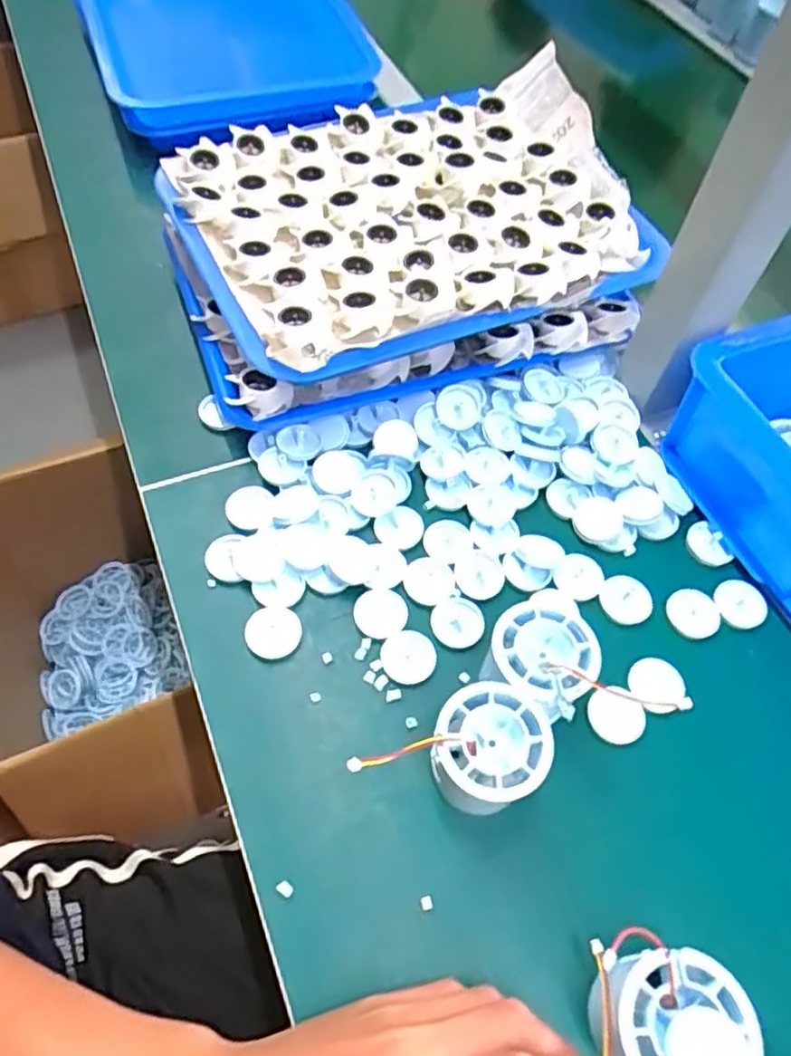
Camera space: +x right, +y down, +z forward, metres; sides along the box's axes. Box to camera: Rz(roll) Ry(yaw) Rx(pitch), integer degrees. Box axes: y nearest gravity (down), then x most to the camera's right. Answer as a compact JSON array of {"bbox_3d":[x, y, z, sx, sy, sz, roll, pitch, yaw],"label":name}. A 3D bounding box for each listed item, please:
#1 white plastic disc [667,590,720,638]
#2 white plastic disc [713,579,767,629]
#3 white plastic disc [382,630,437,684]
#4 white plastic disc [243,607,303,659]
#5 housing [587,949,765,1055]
[{"bbox_3d":[0.184,0.053,0.425,0.032,0.005,0.031,2,57,-3],"label":"white plastic disc"},{"bbox_3d":[0.215,0.046,0.430,0.033,0.004,0.031,2,57,-3],"label":"white plastic disc"},{"bbox_3d":[0.008,0.074,0.399,0.031,0.004,0.030,2,57,-3],"label":"white plastic disc"},{"bbox_3d":[-0.071,0.060,0.400,0.032,0.005,0.029,-12,59,-12],"label":"white plastic disc"},{"bbox_3d":[0.113,0.211,0.293,0.058,0.048,0.053,2,57,-3],"label":"housing"}]

